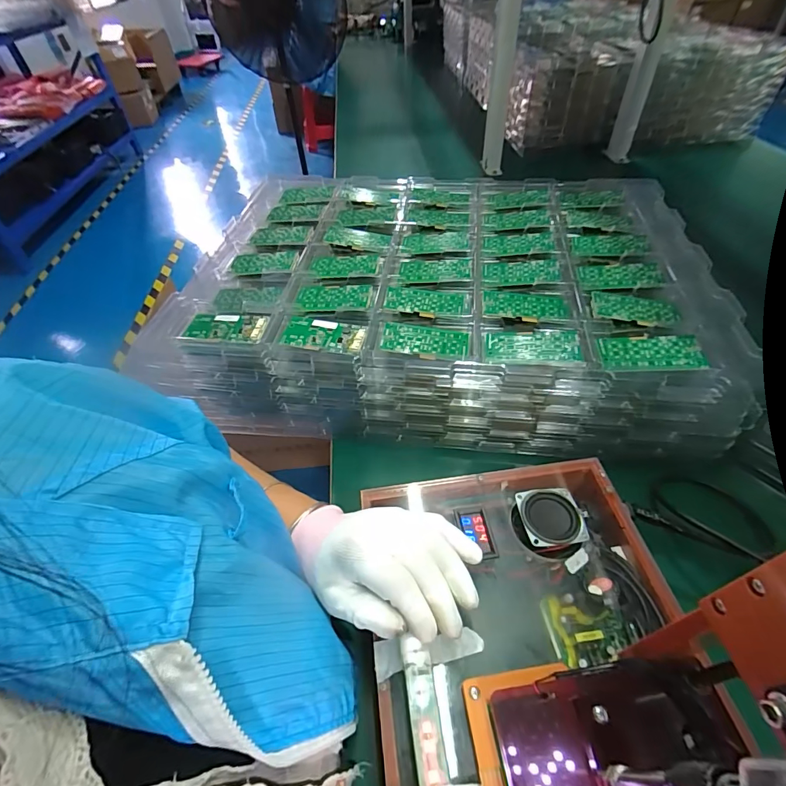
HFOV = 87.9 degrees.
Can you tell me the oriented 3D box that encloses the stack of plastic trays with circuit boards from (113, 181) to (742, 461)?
[{"bbox_3d":[0.059,-0.144,0.594,0.657,0.133,0.426,5,49,8],"label":"stack of plastic trays with circuit boards"}]

